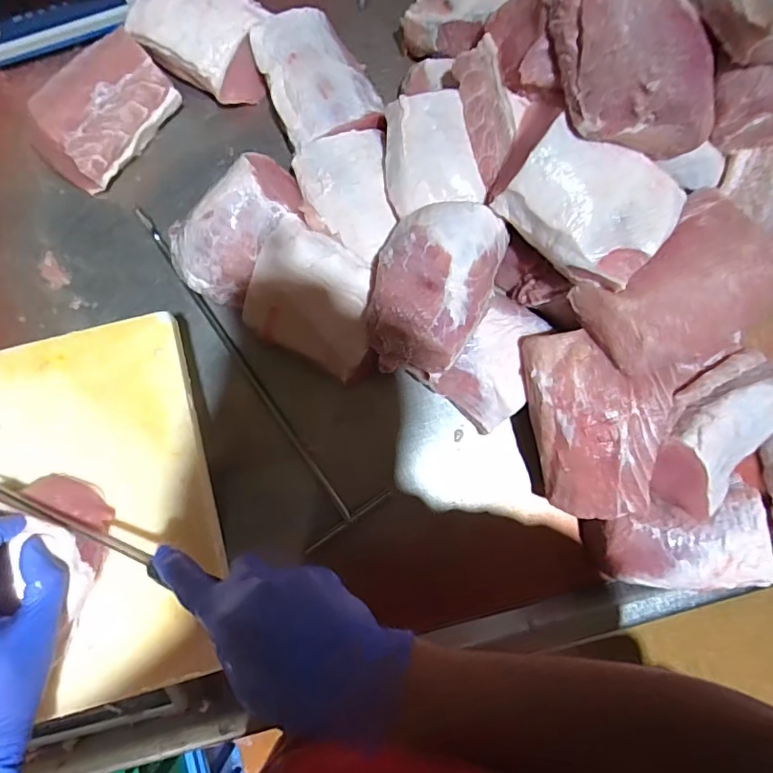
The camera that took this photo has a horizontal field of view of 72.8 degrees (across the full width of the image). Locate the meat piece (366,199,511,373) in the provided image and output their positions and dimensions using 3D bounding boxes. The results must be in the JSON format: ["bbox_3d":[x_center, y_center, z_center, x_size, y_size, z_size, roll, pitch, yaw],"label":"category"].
[{"bbox_3d":[0.047,-0.102,0.525,0.116,0.073,0.167,19,80,2],"label":"meat piece"}]

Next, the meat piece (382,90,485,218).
[{"bbox_3d":[0.043,-0.245,0.546,0.091,0.040,0.123,-11,81,-3],"label":"meat piece"}]

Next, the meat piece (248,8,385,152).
[{"bbox_3d":[-0.080,-0.359,0.621,0.119,0.057,0.154,-20,81,-5],"label":"meat piece"}]

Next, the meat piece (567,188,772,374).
[{"bbox_3d":[0.283,-0.091,0.499,0.186,0.074,0.126,-34,83,-7],"label":"meat piece"}]

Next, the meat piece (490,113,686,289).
[{"bbox_3d":[0.195,-0.173,0.492,0.142,0.061,0.116,44,82,6],"label":"meat piece"}]

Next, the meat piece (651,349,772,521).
[{"bbox_3d":[0.334,0.043,0.518,0.107,0.059,0.172,44,82,6],"label":"meat piece"}]

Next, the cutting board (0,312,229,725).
[{"bbox_3d":[-0.330,0.125,0.437,0.367,0.036,0.300,-14,81,-4],"label":"cutting board"}]

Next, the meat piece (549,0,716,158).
[{"bbox_3d":[0.217,-0.287,0.461,0.127,0.072,0.146,-5,80,-2],"label":"meat piece"}]

